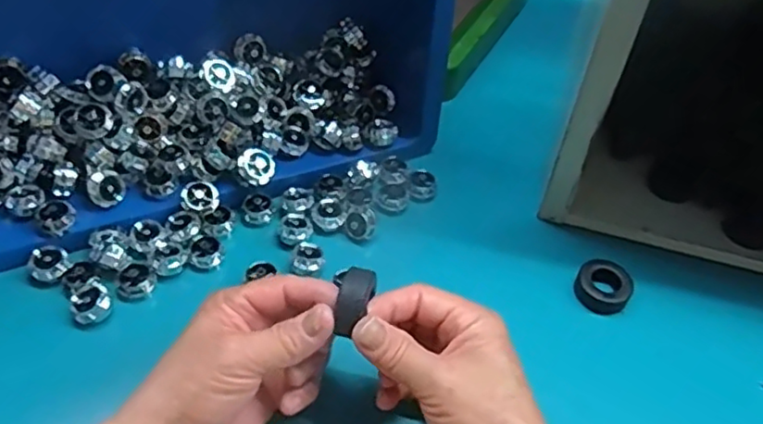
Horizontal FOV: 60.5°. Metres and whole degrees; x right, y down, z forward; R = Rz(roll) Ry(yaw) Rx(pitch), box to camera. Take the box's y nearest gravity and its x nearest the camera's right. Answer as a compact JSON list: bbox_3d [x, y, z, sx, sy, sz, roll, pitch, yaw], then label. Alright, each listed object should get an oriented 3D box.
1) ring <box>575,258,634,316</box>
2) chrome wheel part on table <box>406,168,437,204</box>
[{"bbox_3d":[0.155,0.051,0.457,0.036,0.017,0.034,2,51,-2],"label":"ring"},{"bbox_3d":[0.030,-0.020,0.504,0.023,0.013,0.024,2,51,-2],"label":"chrome wheel part on table"}]

